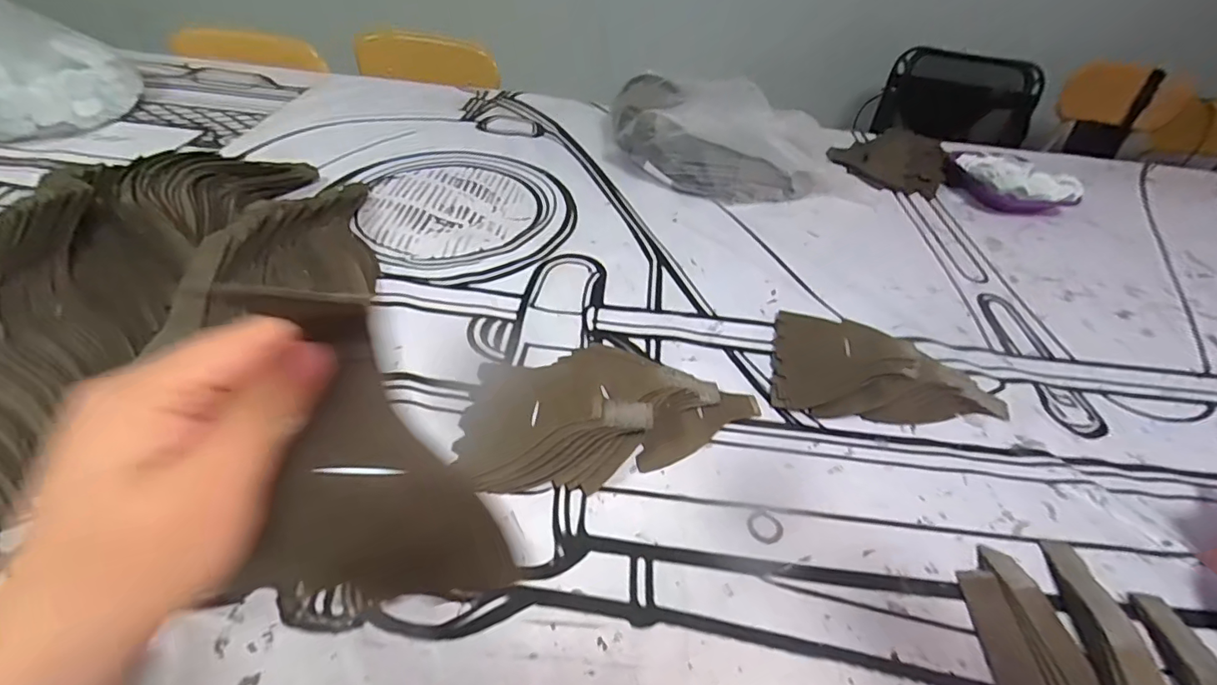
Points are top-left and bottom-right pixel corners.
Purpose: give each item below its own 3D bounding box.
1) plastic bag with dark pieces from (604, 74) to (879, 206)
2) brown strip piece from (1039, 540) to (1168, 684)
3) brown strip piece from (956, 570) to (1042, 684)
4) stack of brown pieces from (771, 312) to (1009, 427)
[{"bbox_3d":[0.216,-0.357,0.887,0.440,0.097,0.269,5,47,2],"label":"plastic bag with dark pieces"},{"bbox_3d":[0.385,0.236,0.394,0.041,0.022,0.182,6,47,3],"label":"brown strip piece"},{"bbox_3d":[0.299,0.224,0.391,0.028,0.008,0.104,4,47,2],"label":"brown strip piece"},{"bbox_3d":[0.316,0.023,0.588,0.243,0.043,0.148,10,48,7],"label":"stack of brown pieces"}]

